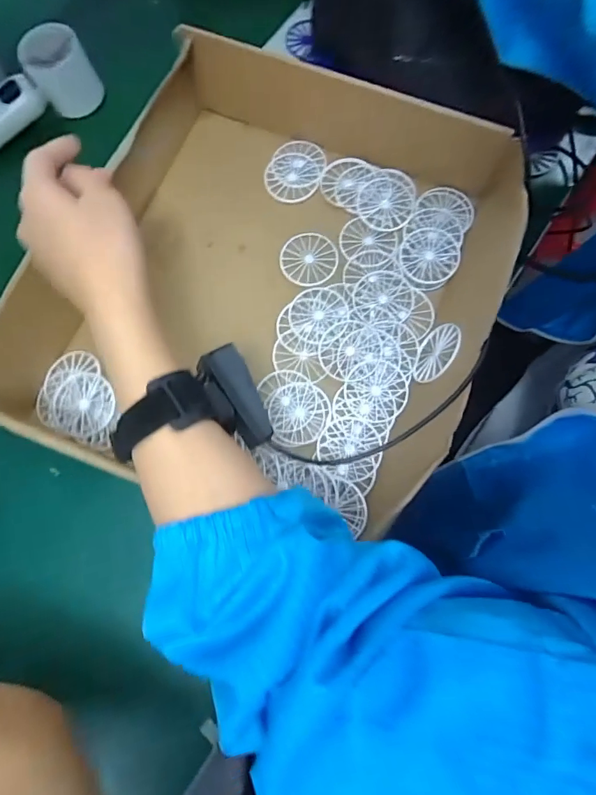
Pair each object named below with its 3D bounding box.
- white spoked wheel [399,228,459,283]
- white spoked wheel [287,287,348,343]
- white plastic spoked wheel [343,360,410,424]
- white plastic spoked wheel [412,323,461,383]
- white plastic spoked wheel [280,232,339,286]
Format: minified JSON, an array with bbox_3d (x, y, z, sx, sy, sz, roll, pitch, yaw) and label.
[{"bbox_3d":[0.114,-0.122,0.392,0.048,0.011,0.052,0,77,-1],"label":"white spoked wheel"},{"bbox_3d":[0.018,-0.070,0.386,0.049,0.006,0.048,0,77,-1],"label":"white spoked wheel"},{"bbox_3d":[0.064,-0.005,0.368,0.049,0.005,0.047,0,77,-1],"label":"white plastic spoked wheel"},{"bbox_3d":[0.109,-0.035,0.356,0.004,0.045,0.049,26,78,-19],"label":"white plastic spoked wheel"},{"bbox_3d":[0.010,-0.123,0.402,0.049,0.007,0.048,0,77,-1],"label":"white plastic spoked wheel"}]

